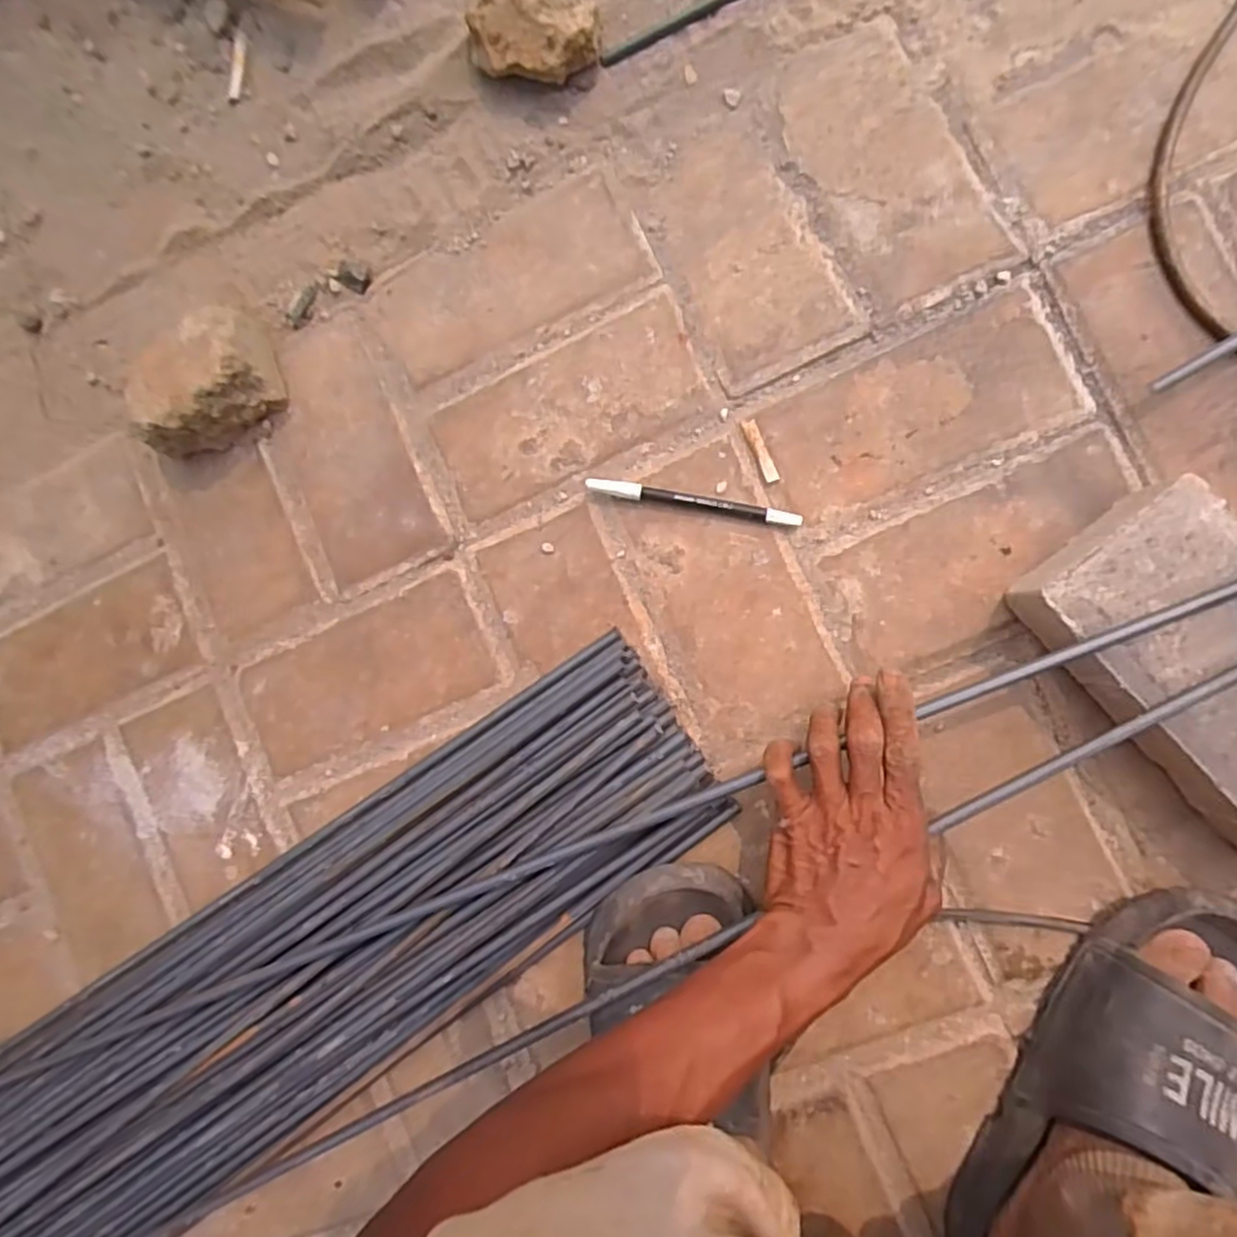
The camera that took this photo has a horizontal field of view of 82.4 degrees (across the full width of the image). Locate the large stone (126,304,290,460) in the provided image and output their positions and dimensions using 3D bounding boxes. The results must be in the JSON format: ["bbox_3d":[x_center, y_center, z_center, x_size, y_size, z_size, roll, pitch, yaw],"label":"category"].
[{"bbox_3d":[-0.302,-0.170,0.514,0.109,0.064,0.080,-30,85,8],"label":"large stone"}]

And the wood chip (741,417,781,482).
[{"bbox_3d":[0.096,-0.113,0.478,0.009,0.004,0.045,-22,86,8],"label":"wood chip"}]

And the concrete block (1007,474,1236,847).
[{"bbox_3d":[0.337,0.033,0.405,0.112,0.065,0.206,-41,84,7],"label":"concrete block"}]

